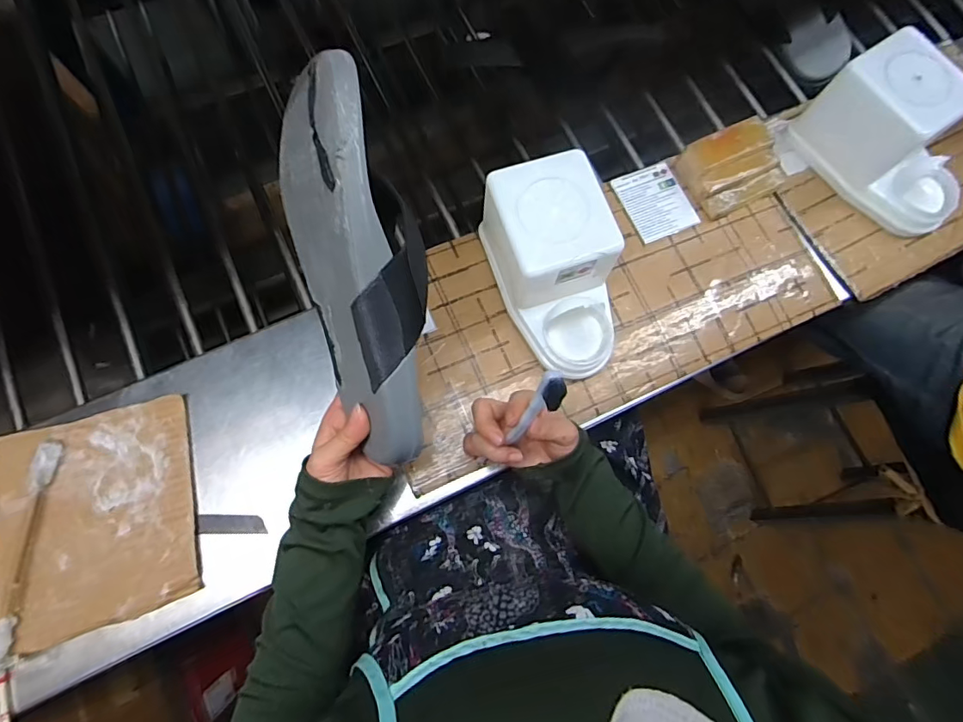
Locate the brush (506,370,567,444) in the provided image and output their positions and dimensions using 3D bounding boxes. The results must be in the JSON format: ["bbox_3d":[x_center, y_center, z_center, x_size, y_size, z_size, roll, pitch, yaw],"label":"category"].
[{"bbox_3d":[0.040,0.036,0.359,0.020,0.087,0.014,45,54,13],"label":"brush"}]

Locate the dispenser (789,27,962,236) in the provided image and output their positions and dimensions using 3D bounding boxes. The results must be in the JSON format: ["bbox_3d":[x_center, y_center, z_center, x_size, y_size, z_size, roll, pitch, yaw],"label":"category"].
[{"bbox_3d":[0.450,-0.233,0.527,0.096,0.104,0.186,-29,78,-9],"label":"dispenser"}]

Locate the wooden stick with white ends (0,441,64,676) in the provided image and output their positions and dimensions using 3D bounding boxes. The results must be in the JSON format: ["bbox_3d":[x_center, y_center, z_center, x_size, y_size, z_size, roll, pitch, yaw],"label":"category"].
[{"bbox_3d":[-0.401,0.167,0.424,0.025,0.020,0.189,0,75,-2],"label":"wooden stick with white ends"}]

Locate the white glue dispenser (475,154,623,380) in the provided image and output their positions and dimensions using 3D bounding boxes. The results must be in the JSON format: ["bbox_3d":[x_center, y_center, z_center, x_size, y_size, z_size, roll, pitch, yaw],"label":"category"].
[{"bbox_3d":[0.075,-0.083,0.468,0.105,0.105,0.188,-22,77,-8],"label":"white glue dispenser"}]

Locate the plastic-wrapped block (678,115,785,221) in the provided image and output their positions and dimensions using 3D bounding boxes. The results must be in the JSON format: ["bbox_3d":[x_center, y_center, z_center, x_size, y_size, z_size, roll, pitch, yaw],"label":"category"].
[{"bbox_3d":[0.284,-0.218,0.546,0.106,0.040,0.084,-27,78,-9],"label":"plastic-wrapped block"}]

